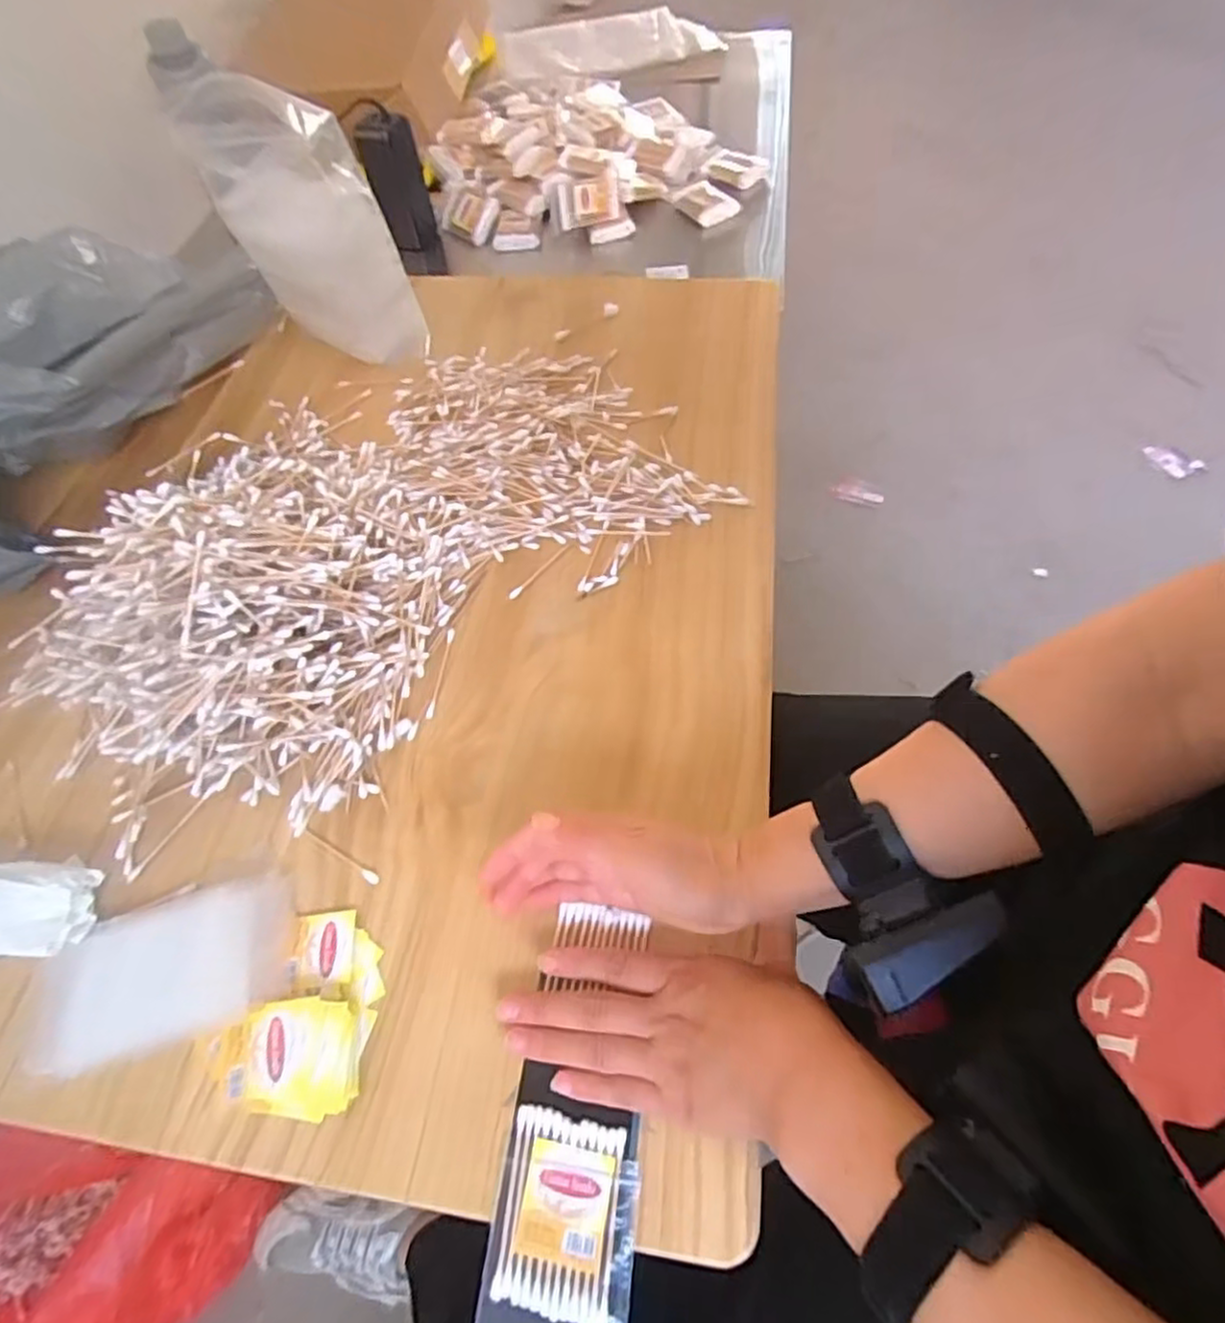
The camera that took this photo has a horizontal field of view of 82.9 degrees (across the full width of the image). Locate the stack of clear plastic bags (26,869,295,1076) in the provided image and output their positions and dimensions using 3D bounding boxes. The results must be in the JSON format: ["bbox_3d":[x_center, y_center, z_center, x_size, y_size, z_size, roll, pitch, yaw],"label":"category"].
[{"bbox_3d":[-0.244,0.168,0.380,0.130,0.007,0.076,-16,59,-5],"label":"stack of clear plastic bags"}]

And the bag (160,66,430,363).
[{"bbox_3d":[-0.262,-0.372,0.603,0.118,0.220,0.094,22,62,14],"label":"bag"}]

